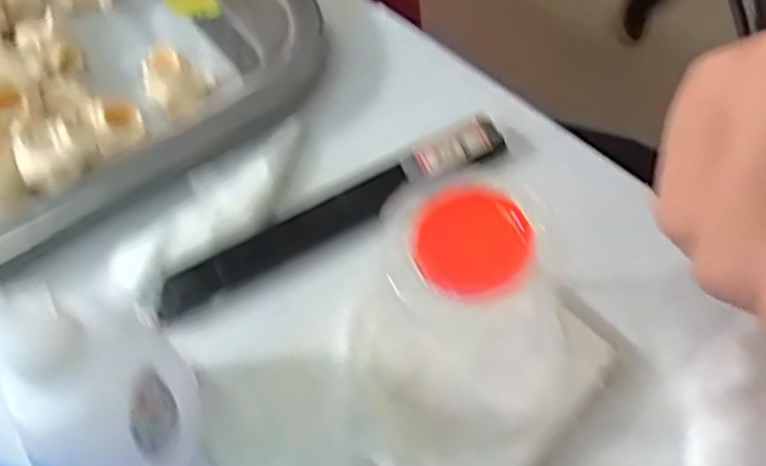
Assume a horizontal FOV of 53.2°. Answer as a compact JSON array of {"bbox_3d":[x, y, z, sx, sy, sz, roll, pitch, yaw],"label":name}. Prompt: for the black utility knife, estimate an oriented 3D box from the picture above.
[{"bbox_3d":[-0.015,-0.006,0.243,0.121,0.014,0.015,-28,63,-15],"label":"black utility knife"}]

